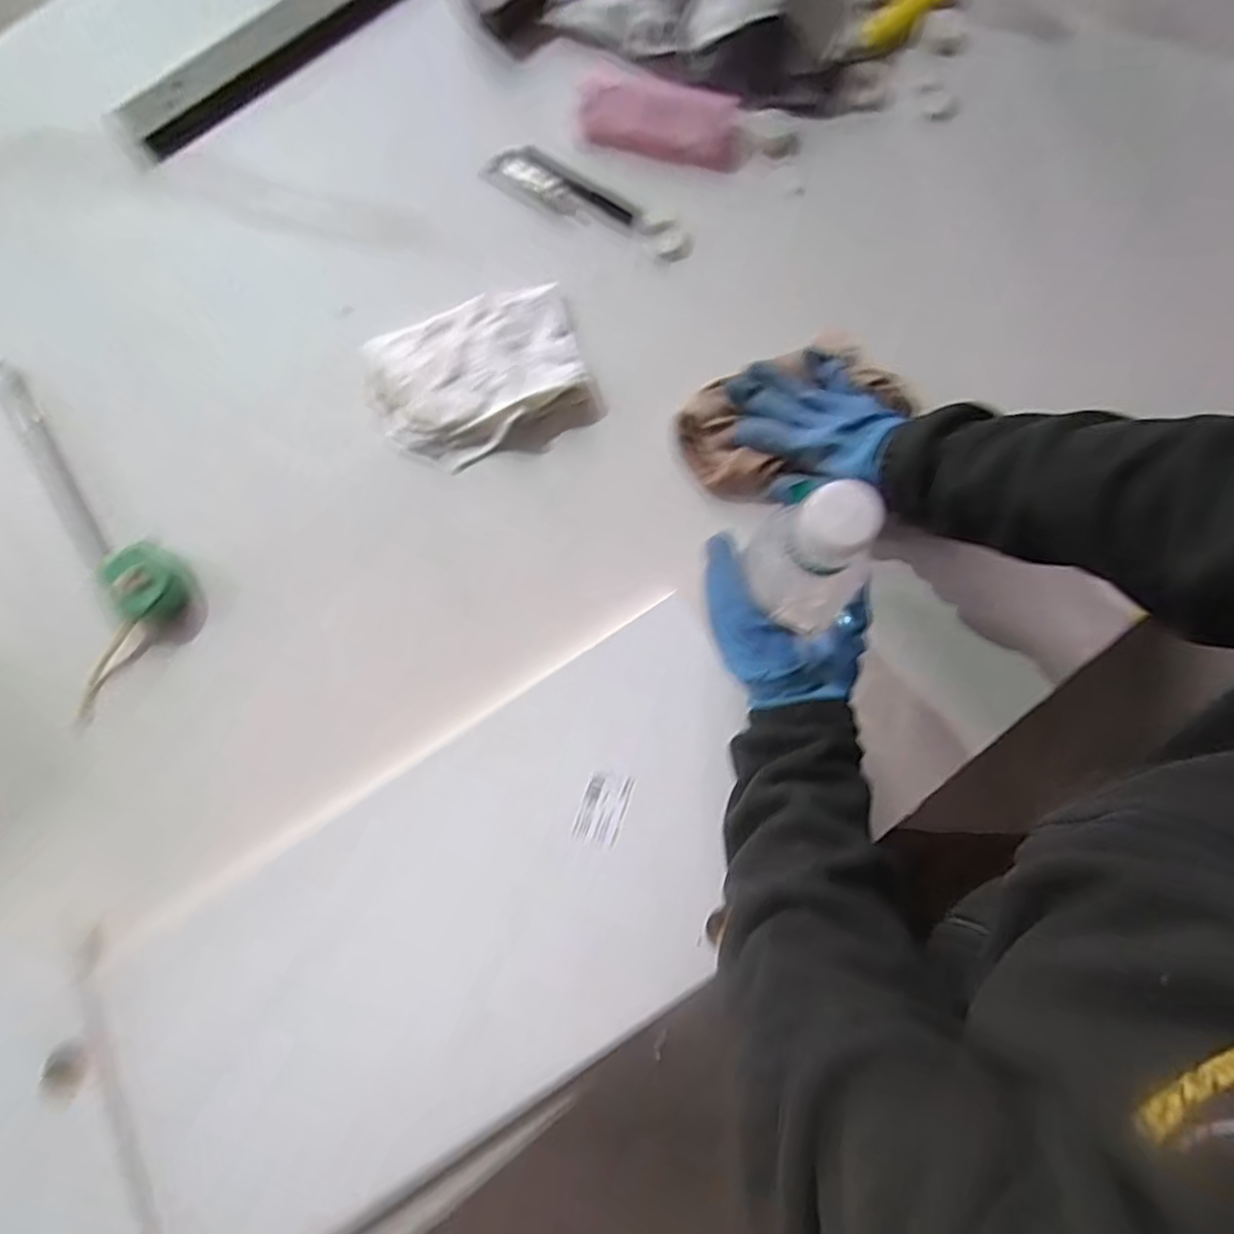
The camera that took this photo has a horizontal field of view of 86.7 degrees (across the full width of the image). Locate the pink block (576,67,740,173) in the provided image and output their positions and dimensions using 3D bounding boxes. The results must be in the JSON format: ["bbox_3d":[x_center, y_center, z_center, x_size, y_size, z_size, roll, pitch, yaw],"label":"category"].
[{"bbox_3d":[0.044,-0.506,0.662,0.159,0.045,0.060,8,81,5],"label":"pink block"}]

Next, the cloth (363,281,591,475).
[{"bbox_3d":[-0.133,-0.233,0.618,0.197,0.037,0.144,-25,80,-1],"label":"cloth"}]

